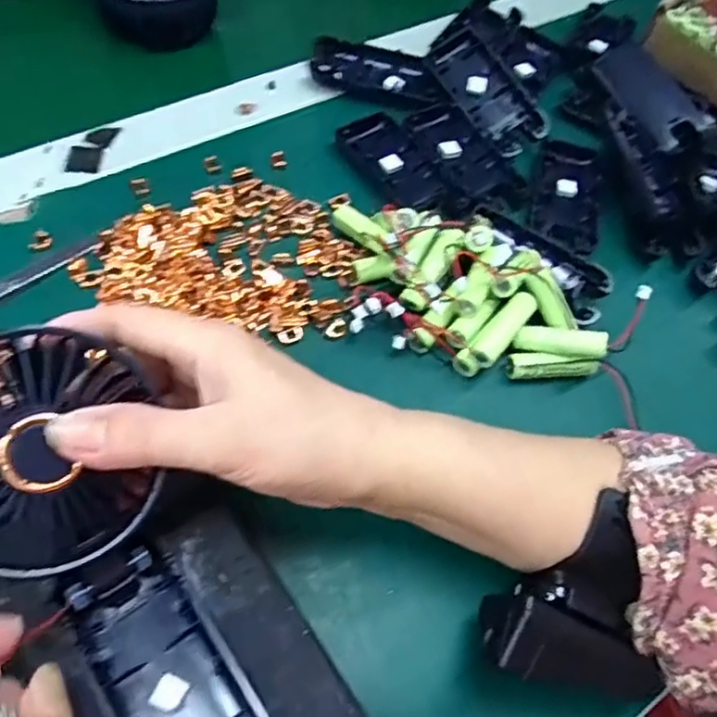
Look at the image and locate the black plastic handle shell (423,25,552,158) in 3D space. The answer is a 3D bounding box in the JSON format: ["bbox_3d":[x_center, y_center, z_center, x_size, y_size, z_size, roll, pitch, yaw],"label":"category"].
[{"bbox_3d":[0.089,-0.184,0.441,0.044,0.021,0.096,-30,78,-24],"label":"black plastic handle shell"}]

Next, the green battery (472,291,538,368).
[{"bbox_3d":[0.081,-0.017,0.353,0.014,0.013,0.051,36,63,15],"label":"green battery"}]

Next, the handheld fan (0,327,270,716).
[{"bbox_3d":[-0.096,0.075,0.239,0.084,0.042,0.172,-30,93,-24],"label":"handheld fan"}]

